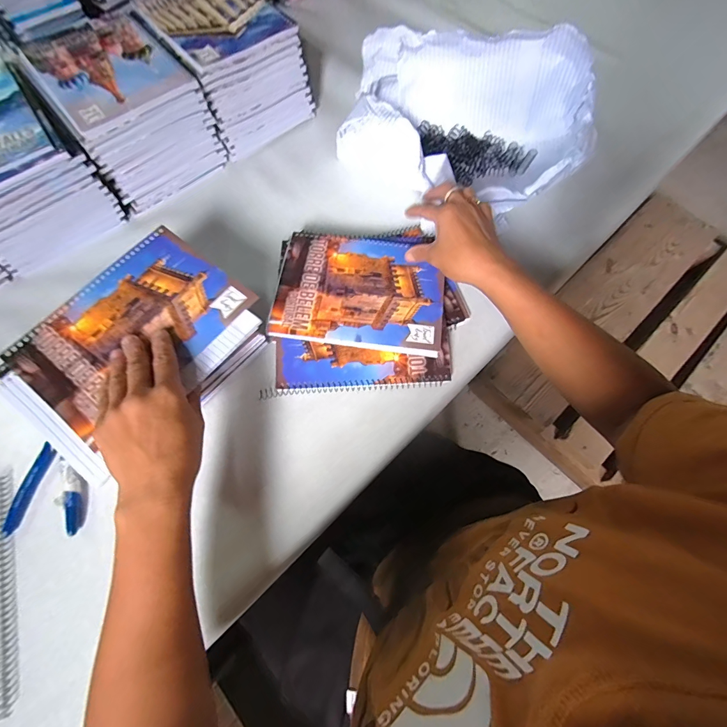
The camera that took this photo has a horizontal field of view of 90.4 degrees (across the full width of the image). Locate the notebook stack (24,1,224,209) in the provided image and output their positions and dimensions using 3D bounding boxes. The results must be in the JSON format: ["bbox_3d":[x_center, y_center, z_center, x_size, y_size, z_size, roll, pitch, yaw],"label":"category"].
[{"bbox_3d":[-0.317,-0.348,0.496,0.162,0.112,0.198,-37,74,-13],"label":"notebook stack"}]

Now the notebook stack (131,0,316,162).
[{"bbox_3d":[-0.200,-0.445,0.532,0.158,0.113,0.207,-35,73,-12],"label":"notebook stack"}]

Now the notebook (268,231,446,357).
[{"bbox_3d":[-0.003,-0.092,0.433,0.193,0.010,0.153,7,70,2],"label":"notebook"}]

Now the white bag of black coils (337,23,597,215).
[{"bbox_3d":[0.128,-0.321,0.483,0.314,0.111,0.203,21,71,7],"label":"white bag of black coils"}]

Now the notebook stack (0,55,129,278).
[{"bbox_3d":[-0.443,-0.250,0.456,0.171,0.109,0.214,-36,74,-12],"label":"notebook stack"}]

